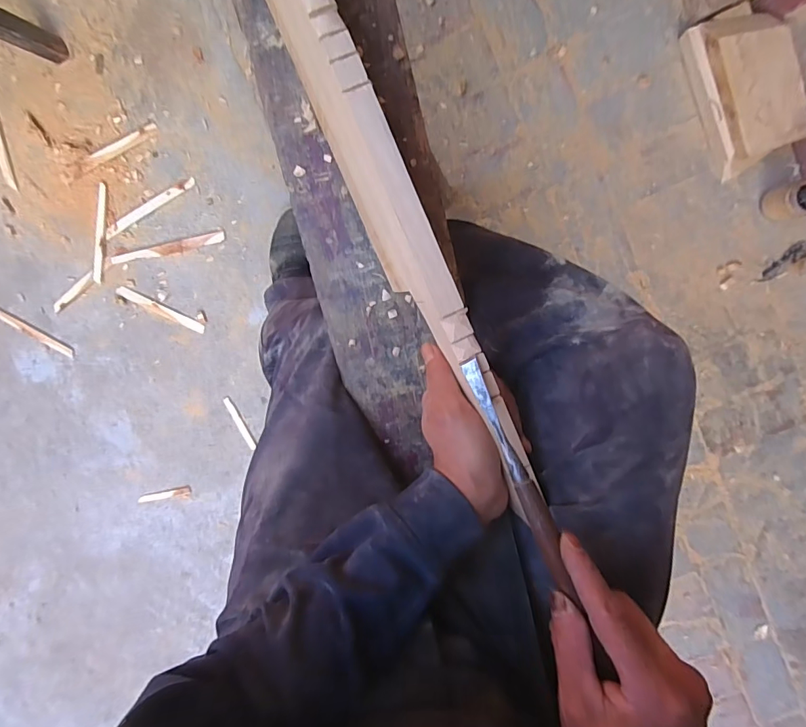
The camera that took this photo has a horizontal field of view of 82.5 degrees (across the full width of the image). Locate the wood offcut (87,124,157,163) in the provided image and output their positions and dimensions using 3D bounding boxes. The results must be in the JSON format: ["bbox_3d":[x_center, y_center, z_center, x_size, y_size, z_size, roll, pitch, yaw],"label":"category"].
[{"bbox_3d":[-0.598,-0.464,0.974,0.171,0.006,0.022,-22,98,6],"label":"wood offcut"}]

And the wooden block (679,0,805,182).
[{"bbox_3d":[0.651,-0.522,0.868,0.144,0.088,0.287,-22,98,6],"label":"wooden block"}]

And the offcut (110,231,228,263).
[{"bbox_3d":[-0.513,-0.251,1.007,0.259,0.007,0.025,-12,99,4],"label":"offcut"}]

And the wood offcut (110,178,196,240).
[{"bbox_3d":[-0.550,-0.337,0.994,0.232,0.006,0.025,-27,97,6],"label":"wood offcut"}]

